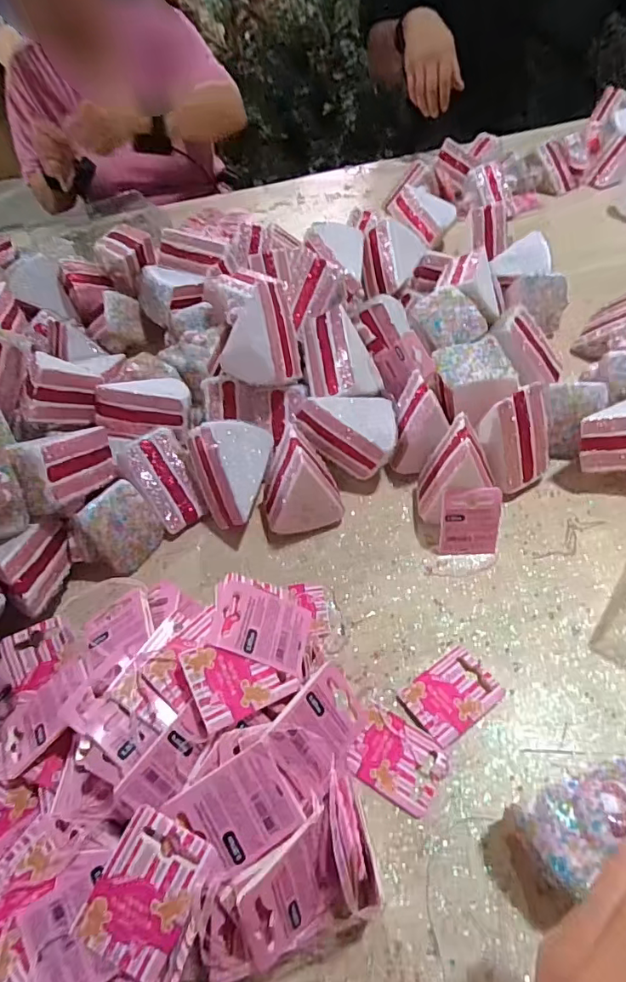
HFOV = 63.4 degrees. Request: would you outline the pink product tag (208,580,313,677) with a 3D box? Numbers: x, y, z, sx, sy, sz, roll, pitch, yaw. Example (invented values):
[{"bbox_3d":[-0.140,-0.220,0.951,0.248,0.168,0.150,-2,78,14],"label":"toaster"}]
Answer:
[{"bbox_3d":[-0.031,0.081,0.306,0.059,0.005,0.045,22,46,-9],"label":"pink product tag"}]

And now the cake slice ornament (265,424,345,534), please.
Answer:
[{"bbox_3d":[-0.010,-0.008,0.424,0.066,0.087,0.058,-13,50,-3],"label":"cake slice ornament"}]

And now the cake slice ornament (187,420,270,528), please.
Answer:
[{"bbox_3d":[-0.066,-0.019,0.444,0.057,0.088,0.051,-23,11,-40],"label":"cake slice ornament"}]

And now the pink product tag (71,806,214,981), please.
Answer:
[{"bbox_3d":[-0.078,0.187,0.237,0.044,0.007,0.060,27,76,7],"label":"pink product tag"}]

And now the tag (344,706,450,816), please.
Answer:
[{"bbox_3d":[0.053,0.169,0.320,0.055,0.004,0.043,27,62,23],"label":"tag"}]

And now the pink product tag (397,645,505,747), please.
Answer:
[{"bbox_3d":[0.094,0.135,0.340,0.060,0.005,0.043,-31,50,-21],"label":"pink product tag"}]

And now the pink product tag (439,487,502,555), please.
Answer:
[{"bbox_3d":[0.125,0.025,0.401,0.044,0.056,0.004,-2,20,4],"label":"pink product tag"}]

